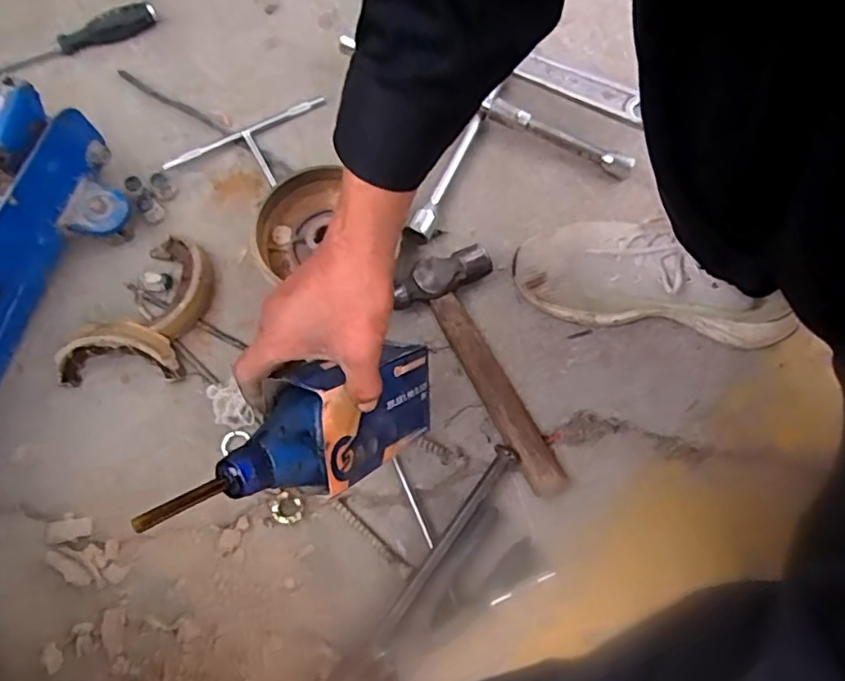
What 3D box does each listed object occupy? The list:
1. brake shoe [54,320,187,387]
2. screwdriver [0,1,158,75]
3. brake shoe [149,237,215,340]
[{"bbox_3d":[-0.296,0.012,0.581,0.113,0.067,0.028,-8,37,-6],"label":"brake shoe"},{"bbox_3d":[-0.418,-0.356,0.713,0.209,0.037,0.028,-19,74,-5],"label":"screwdriver"},{"bbox_3d":[-0.244,-0.059,0.612,0.059,0.027,0.113,-14,73,-3],"label":"brake shoe"}]

